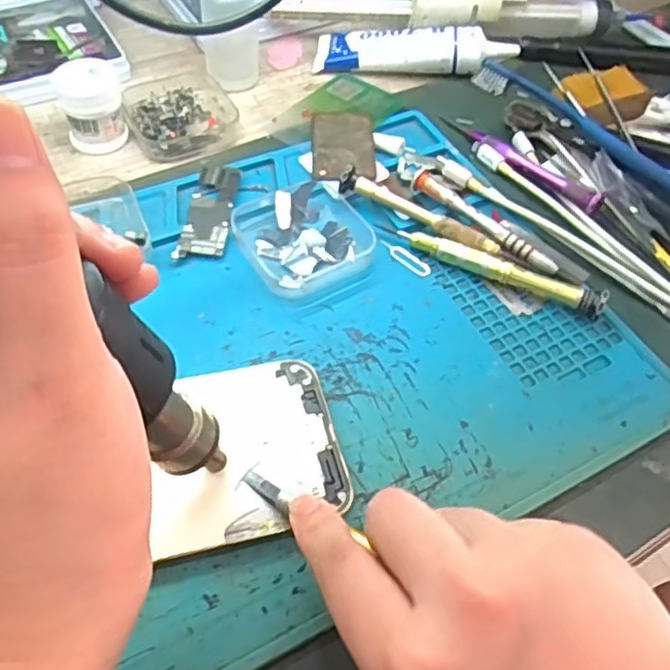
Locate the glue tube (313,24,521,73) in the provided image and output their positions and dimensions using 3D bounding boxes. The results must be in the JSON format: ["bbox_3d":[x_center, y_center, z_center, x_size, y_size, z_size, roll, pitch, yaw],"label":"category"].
[{"bbox_3d":[0.056,-0.202,0.471,0.135,0.027,0.036,7,54,-1],"label":"glue tube"}]

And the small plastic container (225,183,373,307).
[{"bbox_3d":[-0.015,-0.054,0.359,0.065,0.014,0.071,-24,60,-21],"label":"small plastic container"}]

